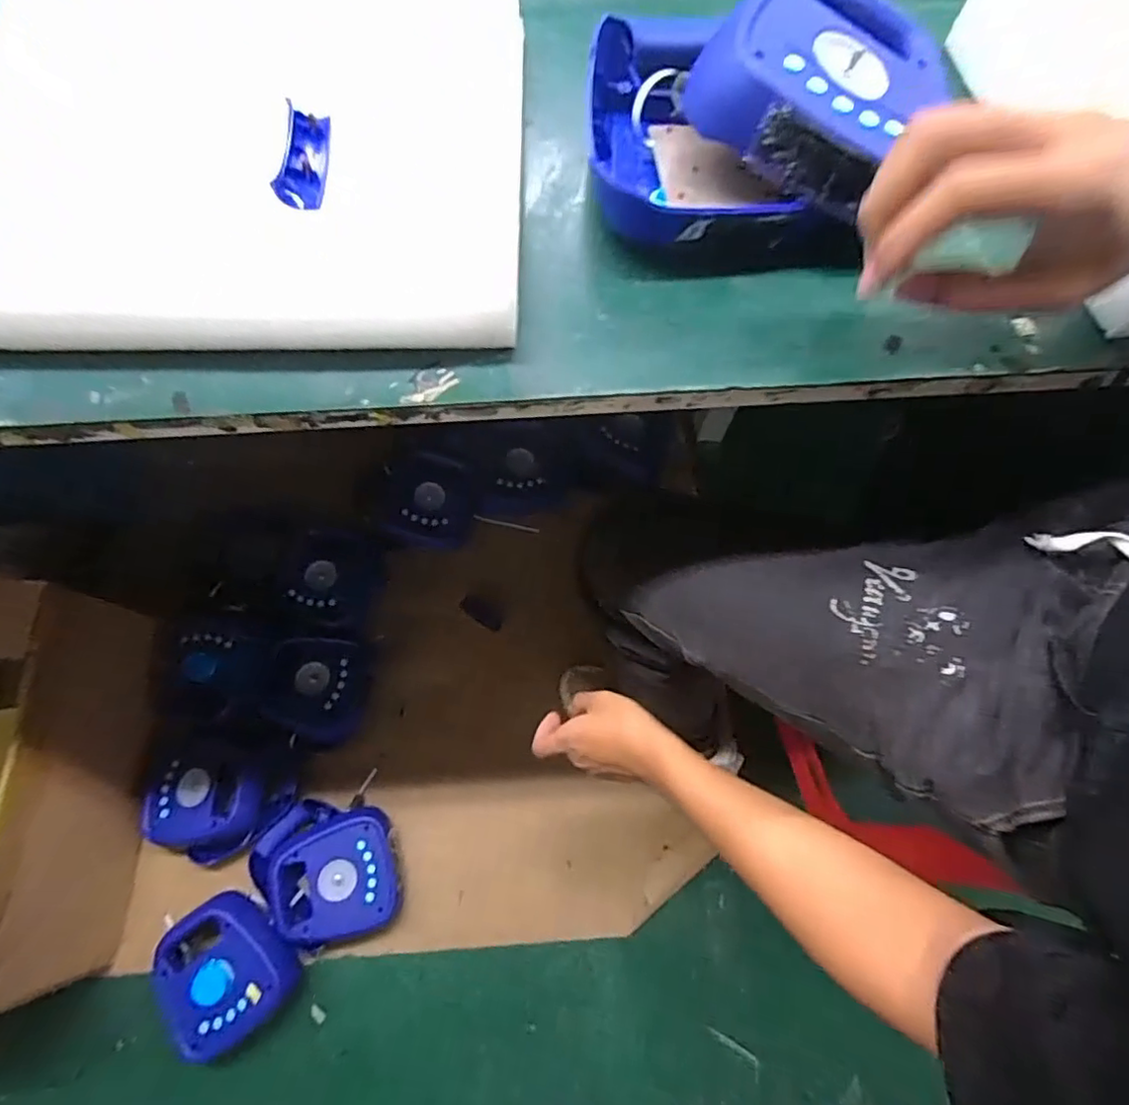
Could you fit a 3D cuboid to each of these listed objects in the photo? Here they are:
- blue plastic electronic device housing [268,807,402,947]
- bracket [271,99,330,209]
[{"bbox_3d":[-0.341,0.479,0.884,0.180,0.060,0.164,0,79,-1],"label":"blue plastic electronic device housing"},{"bbox_3d":[-0.168,-0.260,0.393,0.027,0.020,0.073,0,71,-1],"label":"bracket"}]

